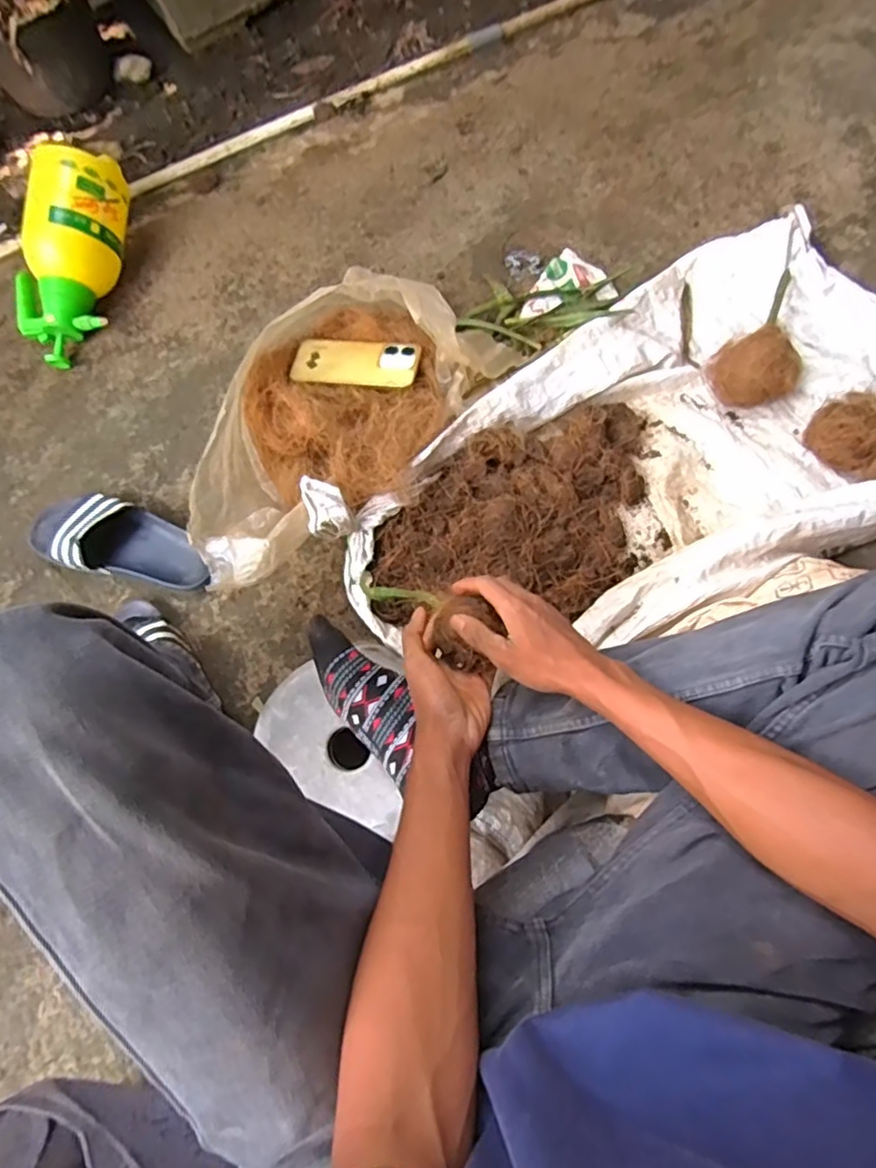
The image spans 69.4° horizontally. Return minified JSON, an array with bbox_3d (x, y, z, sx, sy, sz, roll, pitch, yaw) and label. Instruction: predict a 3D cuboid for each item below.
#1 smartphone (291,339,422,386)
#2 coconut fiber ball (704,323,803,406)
[{"bbox_3d":[-0.109,-0.286,0.830,0.167,0.009,0.078,6,71,10],"label":"smartphone"},{"bbox_3d":[0.436,-0.297,0.860,0.111,0.088,0.106,-1,73,2],"label":"coconut fiber ball"}]

